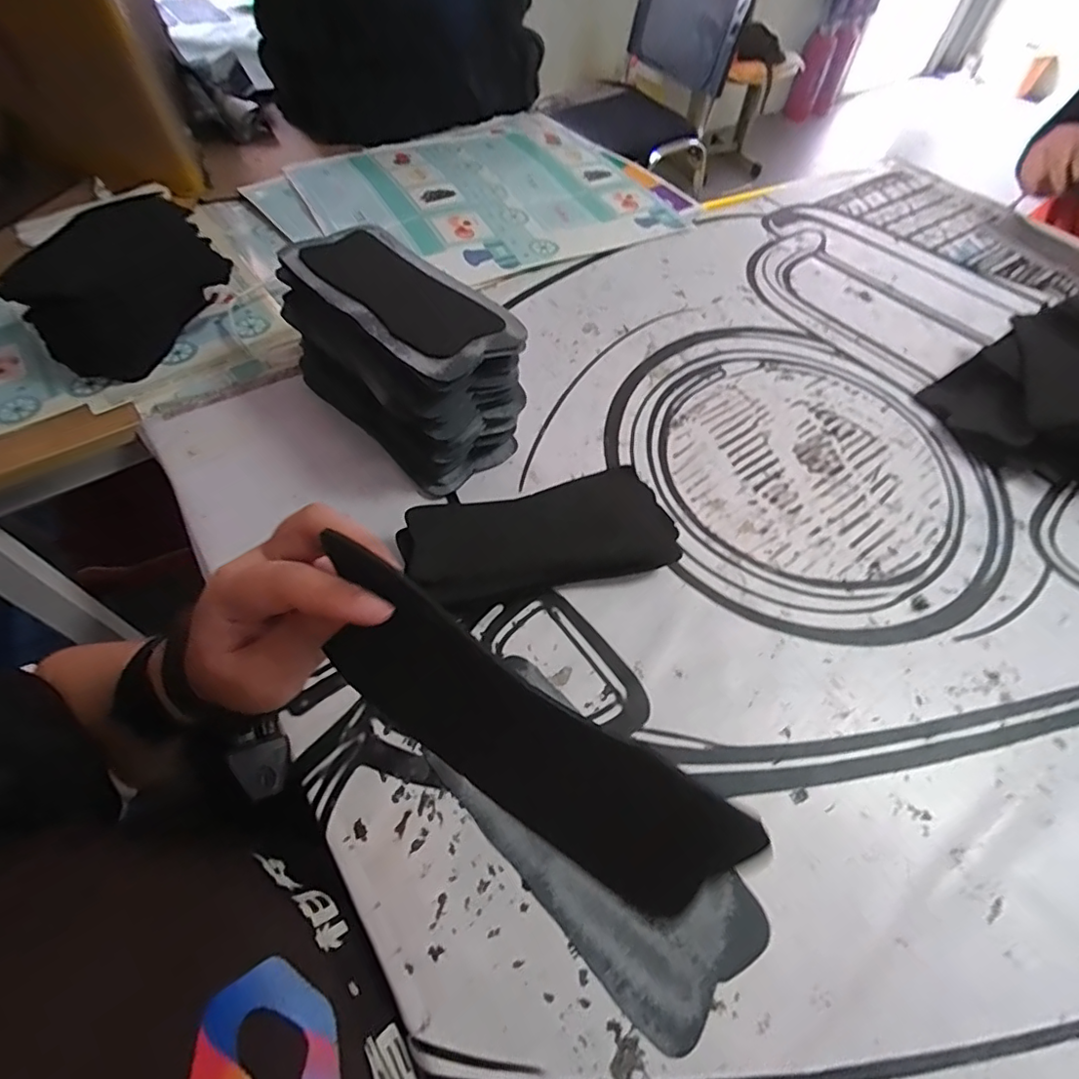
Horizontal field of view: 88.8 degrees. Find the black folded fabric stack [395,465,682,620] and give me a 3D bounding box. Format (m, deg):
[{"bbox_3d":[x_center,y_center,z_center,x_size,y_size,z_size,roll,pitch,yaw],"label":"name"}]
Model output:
[{"bbox_3d":[0.002,0.001,0.448,0.217,0.048,0.104,-17,59,-13],"label":"black folded fabric stack"}]

